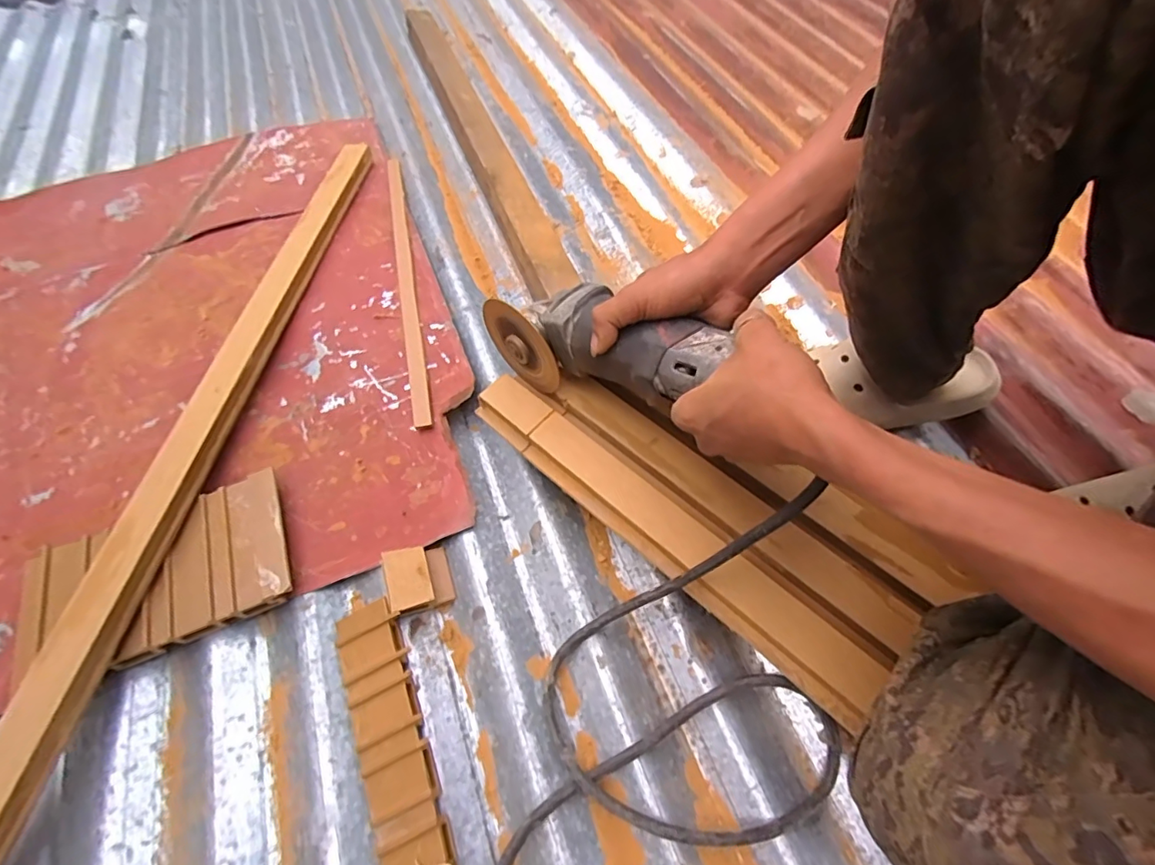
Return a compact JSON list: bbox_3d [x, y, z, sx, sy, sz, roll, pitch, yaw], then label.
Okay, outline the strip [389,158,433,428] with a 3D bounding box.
[{"bbox_3d":[-0.226,-0.216,0.686,0.020,0.015,0.519,-14,59,-5],"label":"strip"}]

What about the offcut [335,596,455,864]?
[{"bbox_3d":[-0.142,0.237,0.401,0.051,0.022,0.215,-22,59,-9],"label":"offcut"}]

